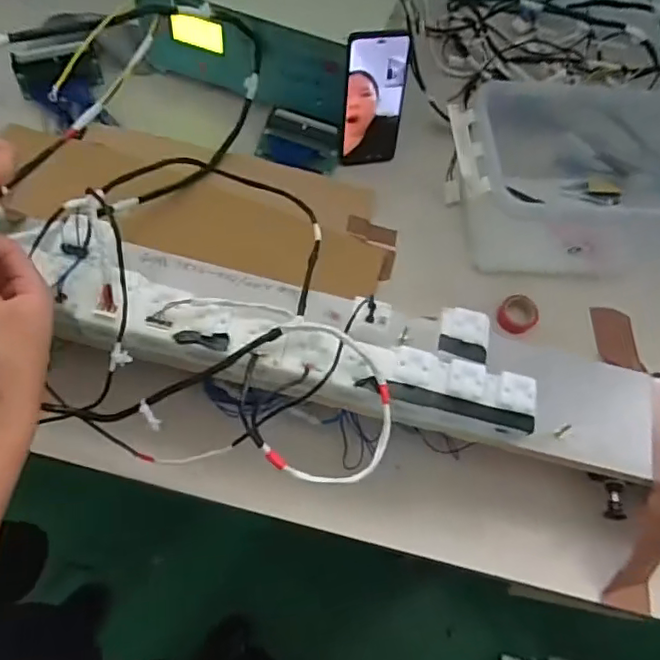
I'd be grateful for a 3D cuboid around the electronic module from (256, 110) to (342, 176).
[{"bbox_3d":[-0.039,-0.251,0.765,0.102,0.006,0.067,16,97,5],"label":"electronic module"}]

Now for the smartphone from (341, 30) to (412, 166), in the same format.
[{"bbox_3d":[0.056,-0.285,0.721,0.078,0.162,0.011,-10,49,-12],"label":"smartphone"}]

